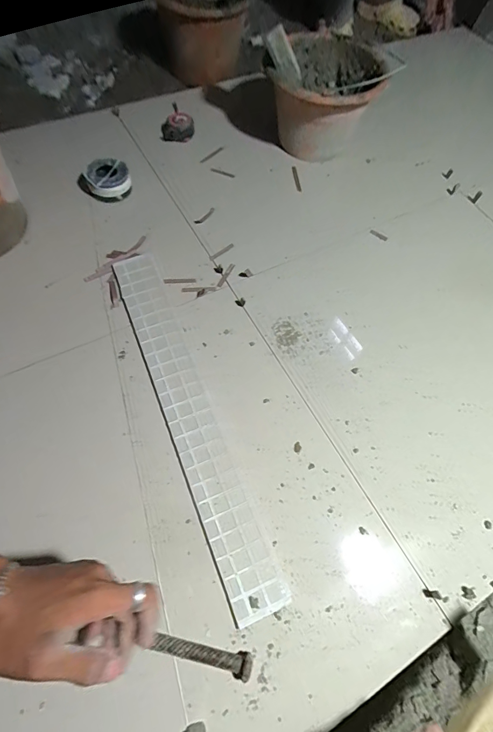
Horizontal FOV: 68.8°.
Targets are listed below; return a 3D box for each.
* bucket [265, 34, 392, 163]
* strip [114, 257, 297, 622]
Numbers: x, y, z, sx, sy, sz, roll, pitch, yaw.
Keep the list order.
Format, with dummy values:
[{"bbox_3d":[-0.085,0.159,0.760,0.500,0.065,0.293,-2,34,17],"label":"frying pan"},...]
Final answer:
[{"bbox_3d":[0.165,-0.574,0.791,0.228,0.172,0.228,1,64,-3],"label":"bucket"},{"bbox_3d":[-0.092,0.059,0.555,0.072,0.008,0.588,-20,68,-12],"label":"strip"}]

